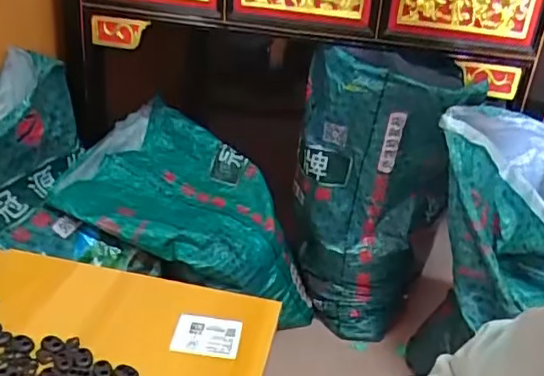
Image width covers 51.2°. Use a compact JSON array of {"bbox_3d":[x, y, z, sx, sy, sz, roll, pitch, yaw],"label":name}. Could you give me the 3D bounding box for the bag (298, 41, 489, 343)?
[{"bbox_3d":[0.207,0.019,1.182,0.309,0.593,0.190,10,28,13],"label":"bag"}]

